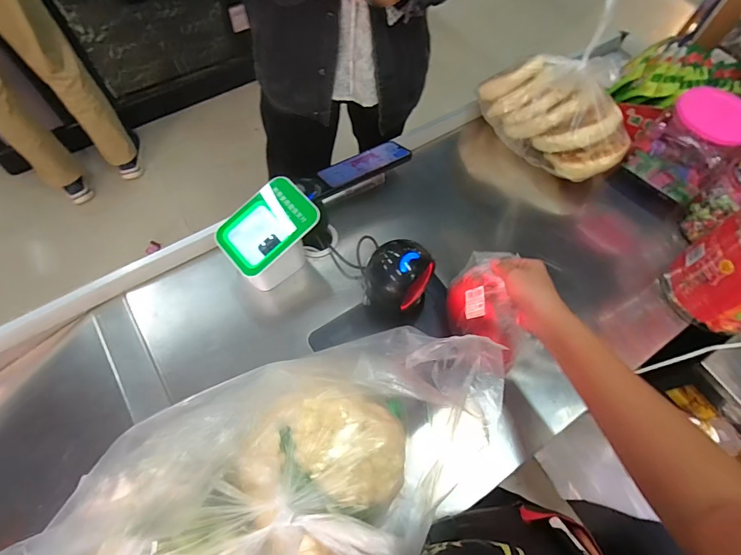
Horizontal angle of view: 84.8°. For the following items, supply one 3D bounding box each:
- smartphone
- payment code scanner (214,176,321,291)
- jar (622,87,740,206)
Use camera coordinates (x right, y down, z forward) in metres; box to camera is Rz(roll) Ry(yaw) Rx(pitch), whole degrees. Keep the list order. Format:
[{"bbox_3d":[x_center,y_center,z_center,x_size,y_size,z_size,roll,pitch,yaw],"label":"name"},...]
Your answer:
[{"bbox_3d":[-0.020,-0.186,0.691,0.179,0.013,0.075,-27,48,-15],"label":"smartphone"},{"bbox_3d":[-0.154,-0.059,0.632,0.108,0.118,0.137,41,69,16],"label":"payment code scanner"},{"bbox_3d":[0.528,-0.223,0.672,0.127,0.125,0.105,41,69,16],"label":"jar"}]

